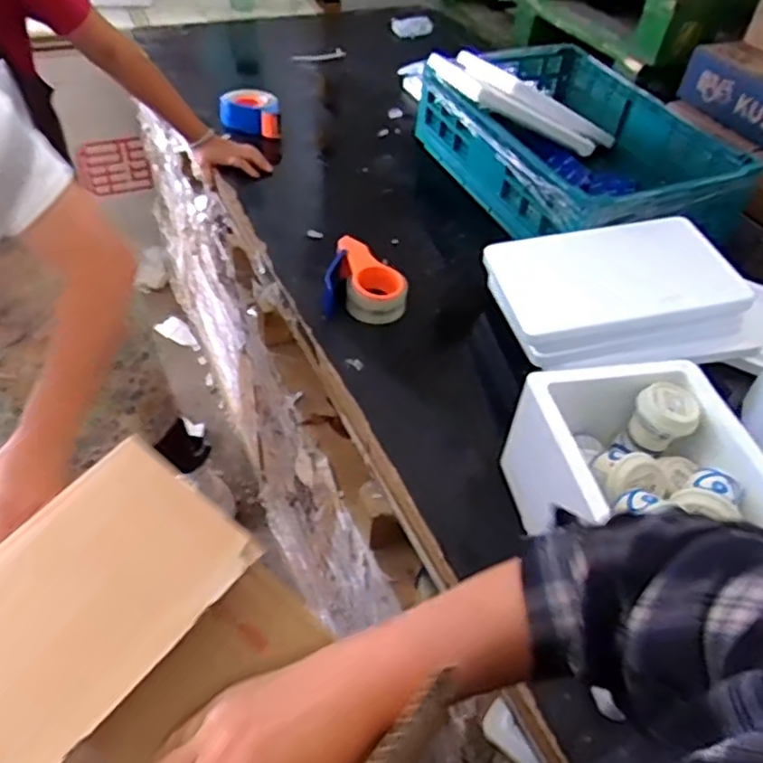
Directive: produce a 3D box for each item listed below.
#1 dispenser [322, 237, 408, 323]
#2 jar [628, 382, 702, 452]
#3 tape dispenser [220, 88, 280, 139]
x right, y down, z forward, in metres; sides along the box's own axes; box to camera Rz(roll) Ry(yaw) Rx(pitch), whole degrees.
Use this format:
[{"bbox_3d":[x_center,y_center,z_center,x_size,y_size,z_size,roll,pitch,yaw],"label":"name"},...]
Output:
[{"bbox_3d":[-0.025,-0.163,1.101,0.133,0.074,0.139,4,45,-3],"label":"dispenser"},{"bbox_3d":[0.341,0.045,0.809,0.070,0.063,0.062,26,48,18],"label":"jar"},{"bbox_3d":[-0.292,-0.594,1.474,0.128,0.063,0.124,-3,45,-10],"label":"tape dispenser"}]

